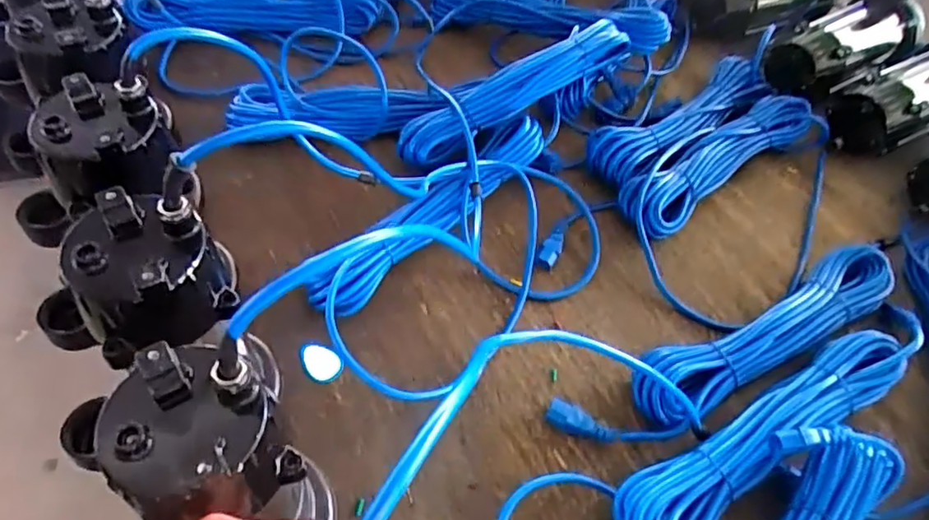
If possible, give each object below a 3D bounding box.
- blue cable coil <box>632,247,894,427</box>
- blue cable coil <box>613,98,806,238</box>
[{"bbox_3d":[0.318,0.073,0.628,0.351,0.046,0.069,-24,59,-21],"label":"blue cable coil"},{"bbox_3d":[0.322,-0.131,0.774,0.327,0.033,0.084,-32,62,-26],"label":"blue cable coil"}]

